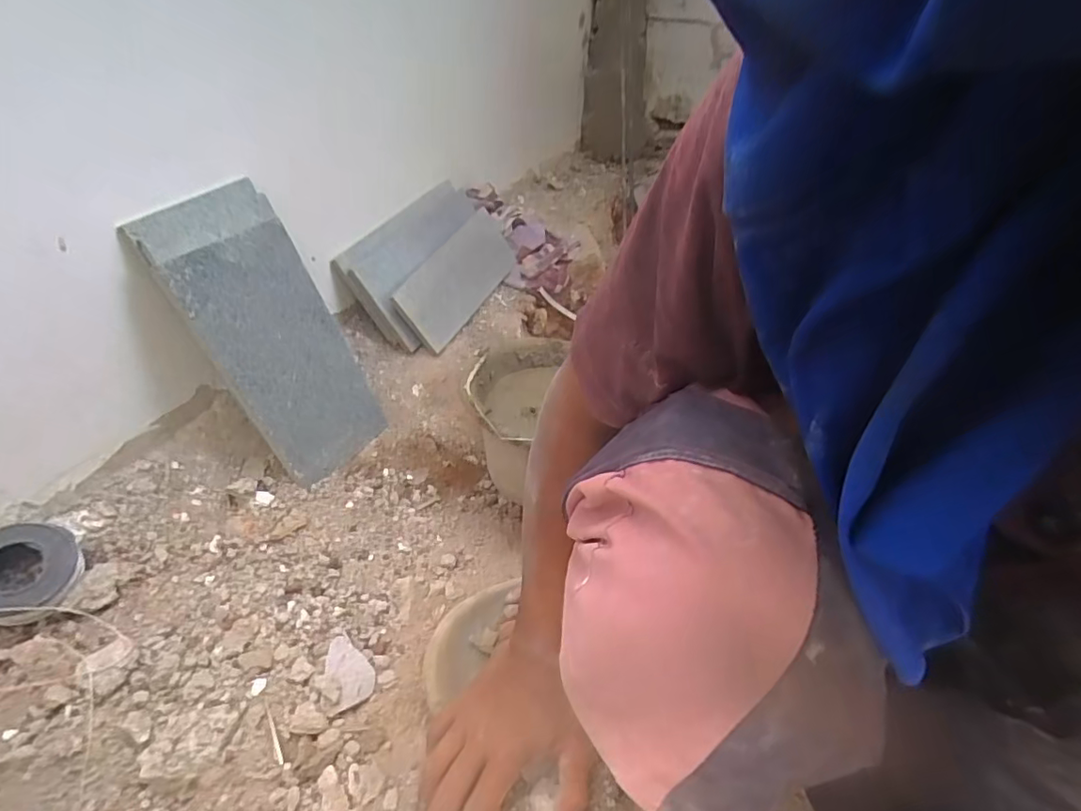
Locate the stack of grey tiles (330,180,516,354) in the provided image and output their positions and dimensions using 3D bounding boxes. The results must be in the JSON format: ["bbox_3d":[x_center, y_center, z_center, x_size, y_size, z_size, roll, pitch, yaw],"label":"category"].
[{"bbox_3d":[-0.162,-0.240,0.916,0.054,0.194,0.312,-17,31,49],"label":"stack of grey tiles"}]

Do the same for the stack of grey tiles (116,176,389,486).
[{"bbox_3d":[-0.311,-0.077,0.656,0.048,0.340,0.164,-3,32,34],"label":"stack of grey tiles"}]

